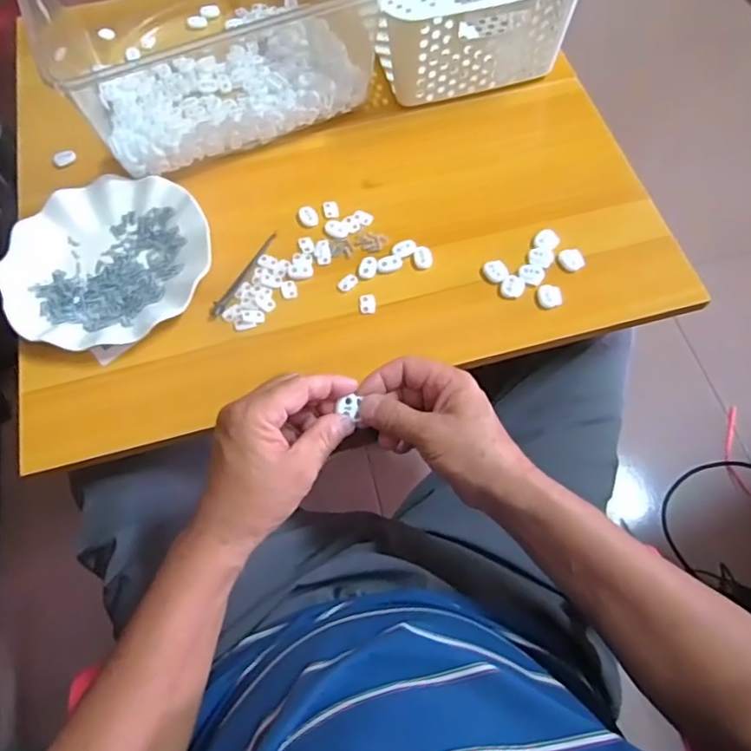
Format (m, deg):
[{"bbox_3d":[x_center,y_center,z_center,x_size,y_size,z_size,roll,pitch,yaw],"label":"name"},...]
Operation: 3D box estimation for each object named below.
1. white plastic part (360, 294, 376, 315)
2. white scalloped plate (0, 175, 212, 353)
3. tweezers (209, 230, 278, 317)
[{"bbox_3d":[-0.007,-0.064,0.548,0.015,0.005,0.018,-5,64,-1],"label":"white plastic part"},{"bbox_3d":[-0.244,-0.105,0.560,0.182,0.023,0.168,-1,64,1],"label":"white scalloped plate"},{"bbox_3d":[-0.120,-0.095,0.563,0.010,0.004,0.102,24,67,13],"label":"tweezers"}]

